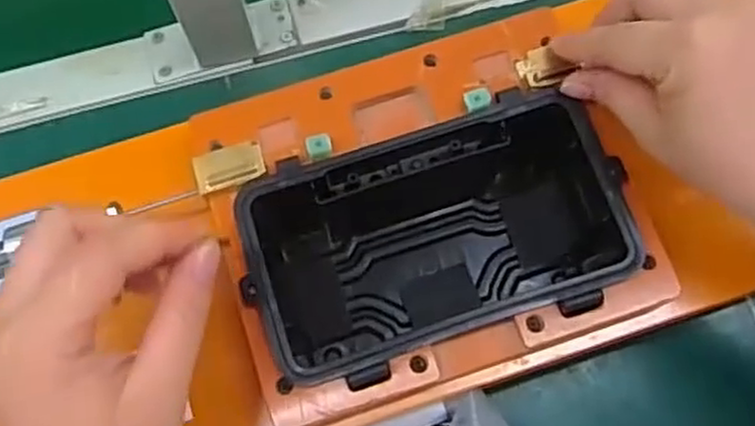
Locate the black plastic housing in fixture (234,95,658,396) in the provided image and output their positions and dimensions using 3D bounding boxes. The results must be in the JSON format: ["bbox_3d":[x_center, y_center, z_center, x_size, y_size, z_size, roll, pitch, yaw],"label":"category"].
[{"bbox_3d":[0.028,0.018,0.382,0.180,0.081,0.112,-18,73,-4],"label":"black plastic housing in fixture"}]

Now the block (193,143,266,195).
[{"bbox_3d":[-0.070,-0.022,0.356,0.032,0.005,0.019,-16,73,-4],"label":"block"}]

